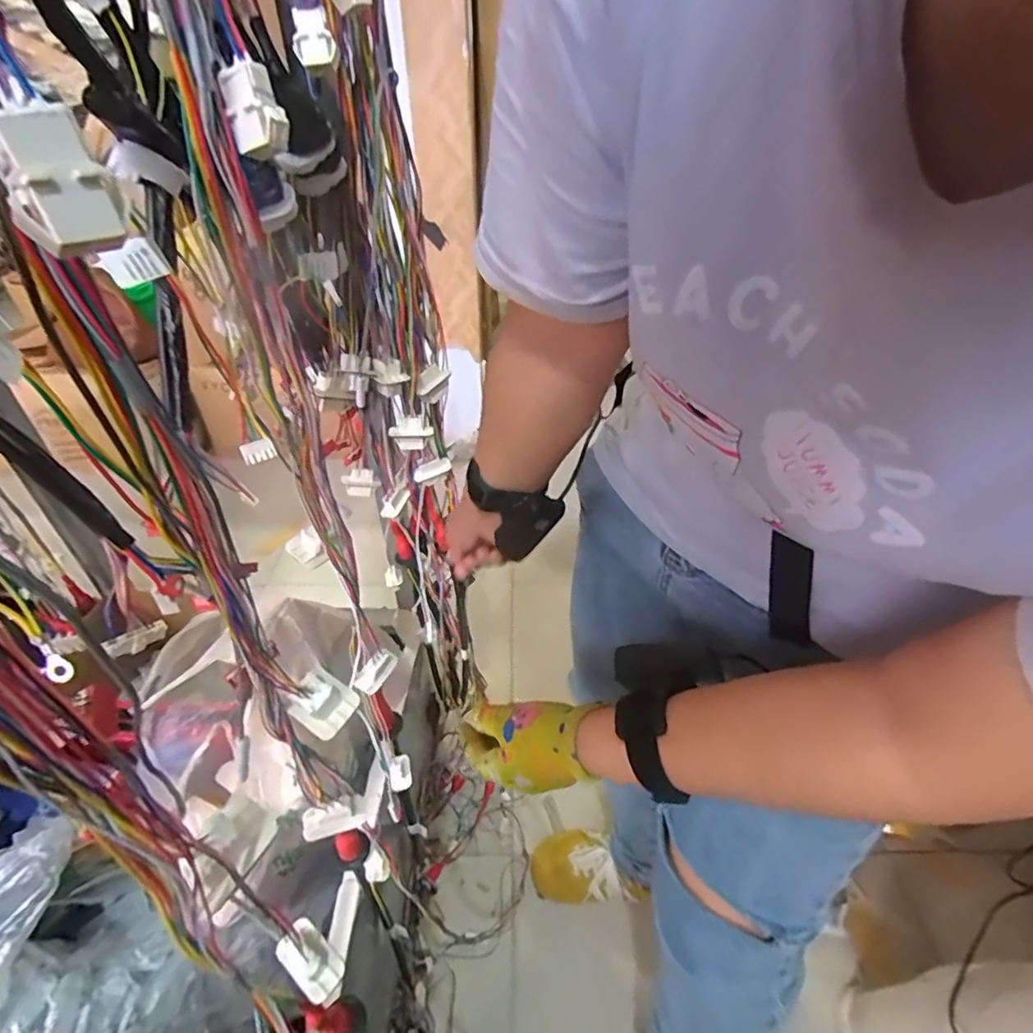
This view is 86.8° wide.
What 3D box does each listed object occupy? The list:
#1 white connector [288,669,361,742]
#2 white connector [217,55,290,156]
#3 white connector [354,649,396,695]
[{"bbox_3d":[-0.110,0.102,0.306,0.034,0.021,0.030,23,44,26],"label":"white connector"},{"bbox_3d":[-0.118,-0.185,0.246,0.024,0.033,0.016,-12,40,-16],"label":"white connector"},{"bbox_3d":[-0.117,0.128,0.455,0.014,0.020,0.036,20,42,22],"label":"white connector"}]

